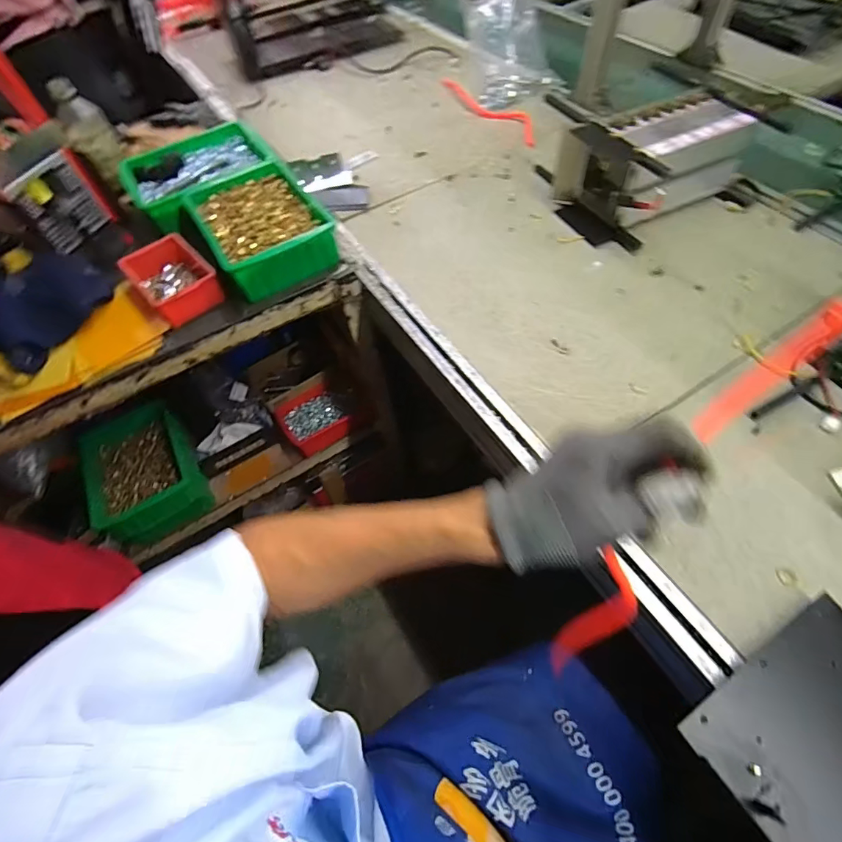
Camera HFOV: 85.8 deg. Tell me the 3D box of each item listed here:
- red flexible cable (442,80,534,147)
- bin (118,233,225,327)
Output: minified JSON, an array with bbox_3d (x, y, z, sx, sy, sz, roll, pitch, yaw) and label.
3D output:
[{"bbox_3d":[0.148,-0.673,0.971,0.074,0.009,0.334,-31,61,-15],"label":"red flexible cable"},{"bbox_3d":[-0.378,-0.213,0.700,0.104,0.057,0.146,-39,63,-19],"label":"bin"}]

